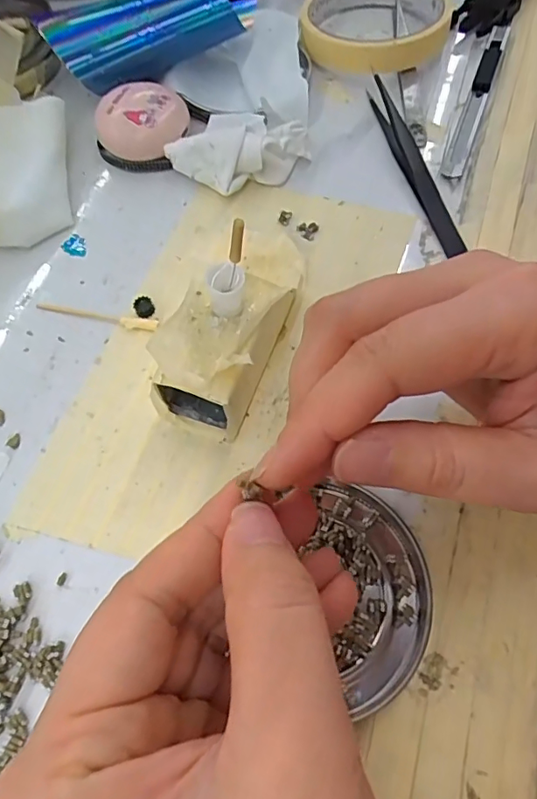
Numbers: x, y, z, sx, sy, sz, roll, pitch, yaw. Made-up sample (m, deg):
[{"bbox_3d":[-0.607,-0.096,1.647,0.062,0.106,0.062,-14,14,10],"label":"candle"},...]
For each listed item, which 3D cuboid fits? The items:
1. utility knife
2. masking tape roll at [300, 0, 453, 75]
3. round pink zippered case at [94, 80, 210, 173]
[{"bbox_3d":[0.117,-0.171,0.297,0.011,0.009,0.131,19,65,11],"label":"utility knife"},{"bbox_3d":[0.062,-0.227,0.319,0.086,0.021,0.084,-1,63,1],"label":"masking tape roll"},{"bbox_3d":[-0.065,-0.149,0.285,0.044,0.024,0.049,18,65,10],"label":"round pink zippered case"}]

